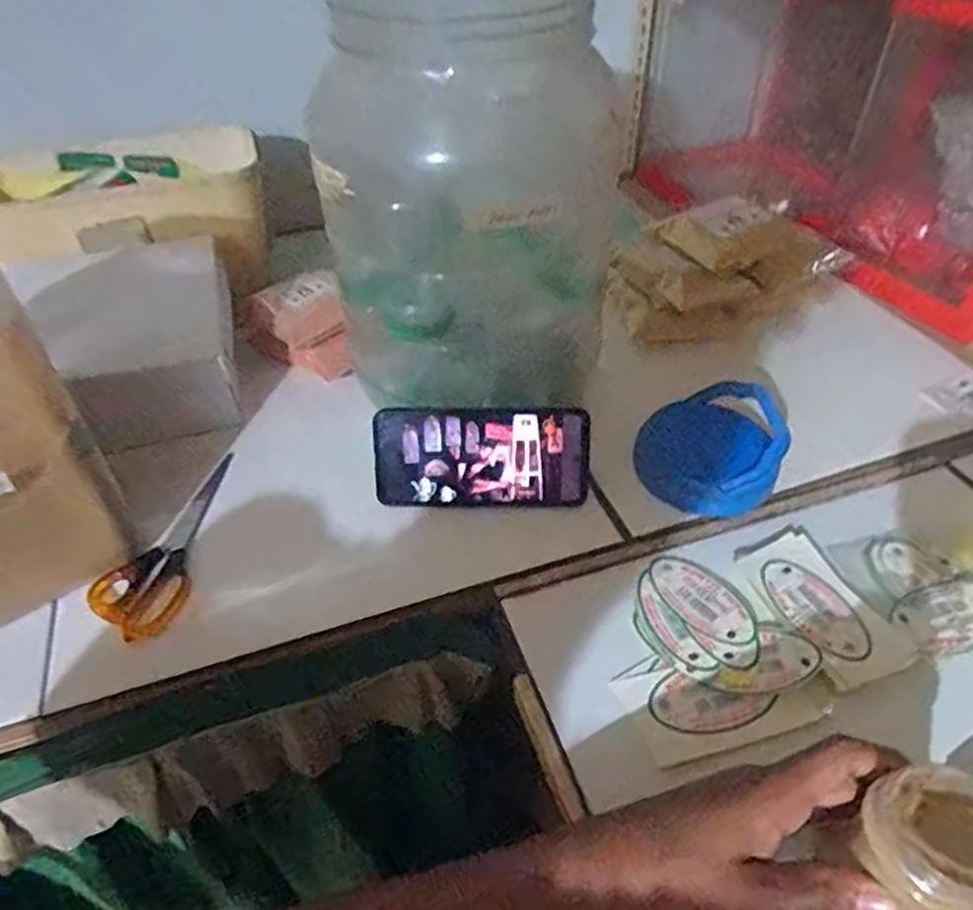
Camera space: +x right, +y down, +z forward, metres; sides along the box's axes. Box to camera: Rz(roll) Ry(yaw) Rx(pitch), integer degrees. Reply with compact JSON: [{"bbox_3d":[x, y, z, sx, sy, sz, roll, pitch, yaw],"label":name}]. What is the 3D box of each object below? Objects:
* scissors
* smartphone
[{"bbox_3d":[-0.227,0.062,0.505,0.065,0.008,0.160,11,46,16],"label":"scissors"},{"bbox_3d":[-0.004,0.003,0.520,0.165,0.079,0.009,0,16,3],"label":"smartphone"}]

